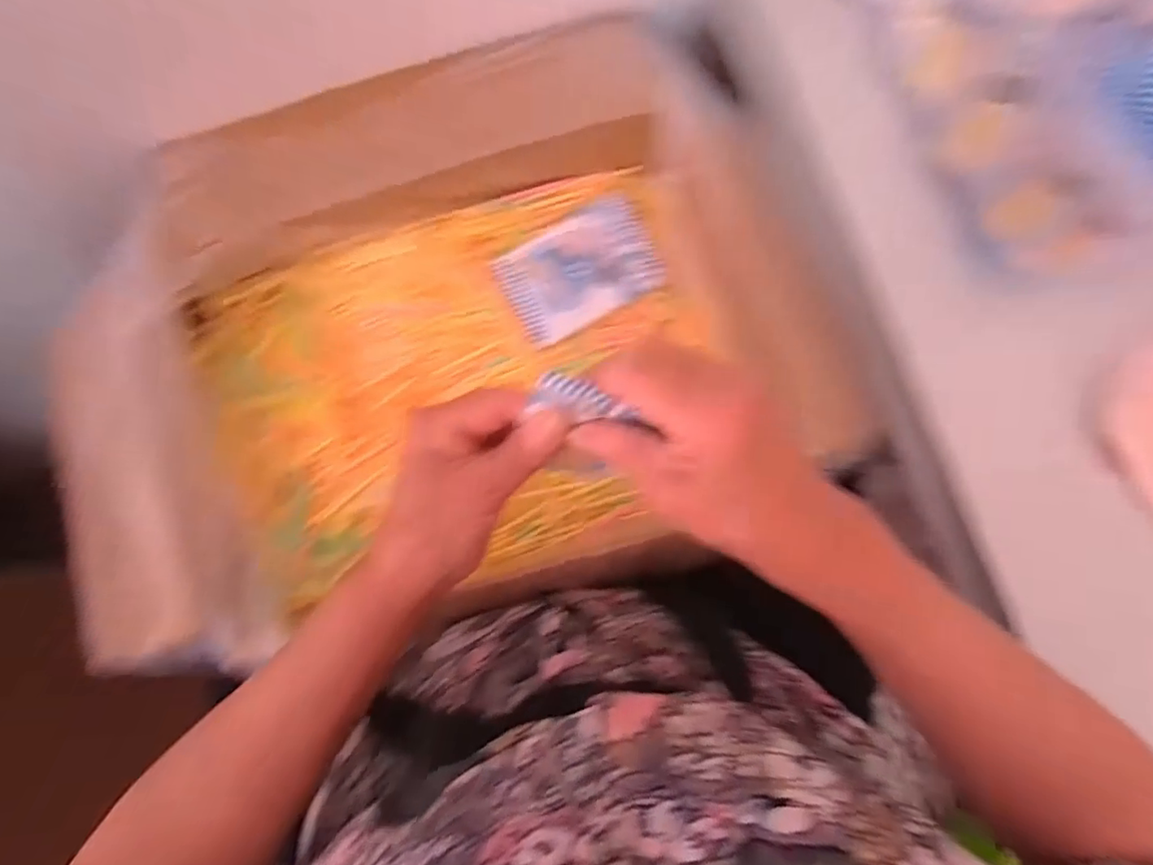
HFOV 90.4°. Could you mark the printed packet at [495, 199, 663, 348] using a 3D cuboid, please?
[{"bbox_3d":[0.003,-0.122,0.426,0.114,0.008,0.076,-29,83,-3],"label":"printed packet"}]

